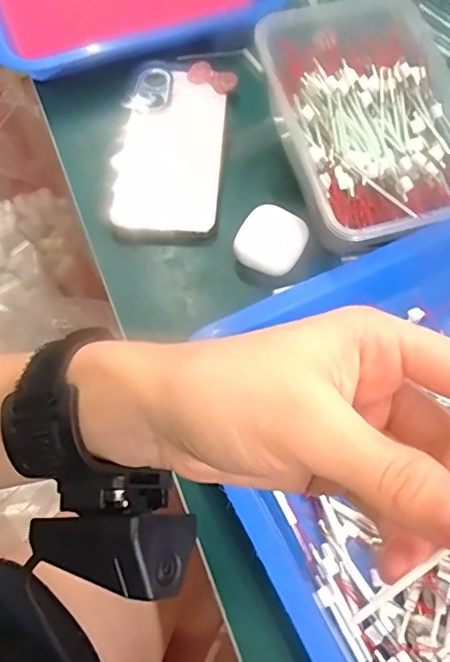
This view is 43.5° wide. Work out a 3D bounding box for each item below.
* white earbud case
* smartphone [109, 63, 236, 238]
[{"bbox_3d":[0.031,-0.061,0.388,0.043,0.021,0.045,24,65,11],"label":"white earbud case"},{"bbox_3d":[-0.041,-0.142,0.436,0.082,0.010,0.168,5,63,2],"label":"smartphone"}]

